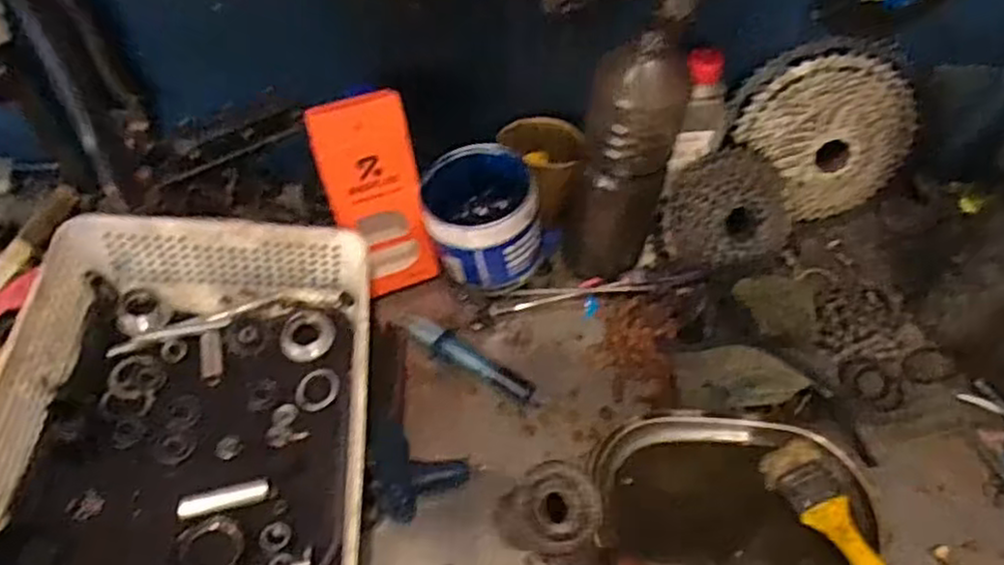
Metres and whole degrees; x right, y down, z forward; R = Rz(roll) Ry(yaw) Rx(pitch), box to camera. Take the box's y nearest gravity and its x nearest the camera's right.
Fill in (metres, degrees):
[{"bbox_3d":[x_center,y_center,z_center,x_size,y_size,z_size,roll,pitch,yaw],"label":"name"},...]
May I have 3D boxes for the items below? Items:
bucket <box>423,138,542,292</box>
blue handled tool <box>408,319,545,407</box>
[{"bbox_3d":[-0.020,-0.051,0.661,0.100,0.104,0.109,-11,55,-8],"label":"bucket"},{"bbox_3d":[-0.026,0.067,0.637,0.132,0.025,0.025,28,59,18],"label":"blue handled tool"}]

